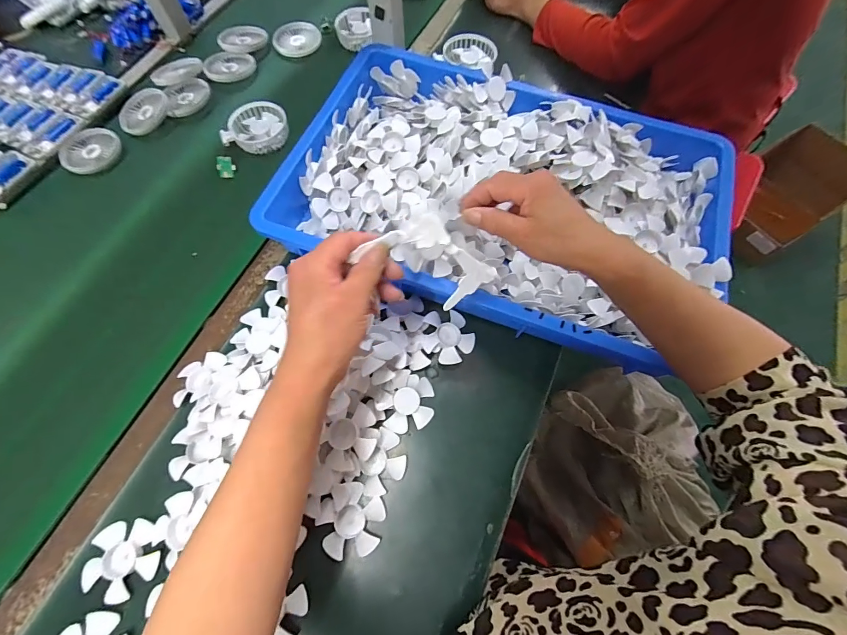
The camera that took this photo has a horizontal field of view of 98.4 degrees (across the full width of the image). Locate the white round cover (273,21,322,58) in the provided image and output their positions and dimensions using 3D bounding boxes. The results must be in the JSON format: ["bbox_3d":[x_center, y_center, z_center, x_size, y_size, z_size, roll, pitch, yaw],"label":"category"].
[{"bbox_3d":[-0.243,-0.537,0.708,0.089,0.025,0.075,-17,69,-6],"label":"white round cover"}]

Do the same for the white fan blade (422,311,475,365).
[{"bbox_3d":[0.033,0.026,0.474,0.065,0.017,0.069,4,68,2],"label":"white fan blade"}]

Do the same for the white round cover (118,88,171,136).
[{"bbox_3d":[-0.479,-0.358,0.623,0.088,0.016,0.078,-37,79,-1],"label":"white round cover"}]

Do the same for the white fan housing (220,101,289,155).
[{"bbox_3d":[-0.277,-0.311,0.602,0.104,0.027,0.088,-23,69,-8],"label":"white fan housing"}]

